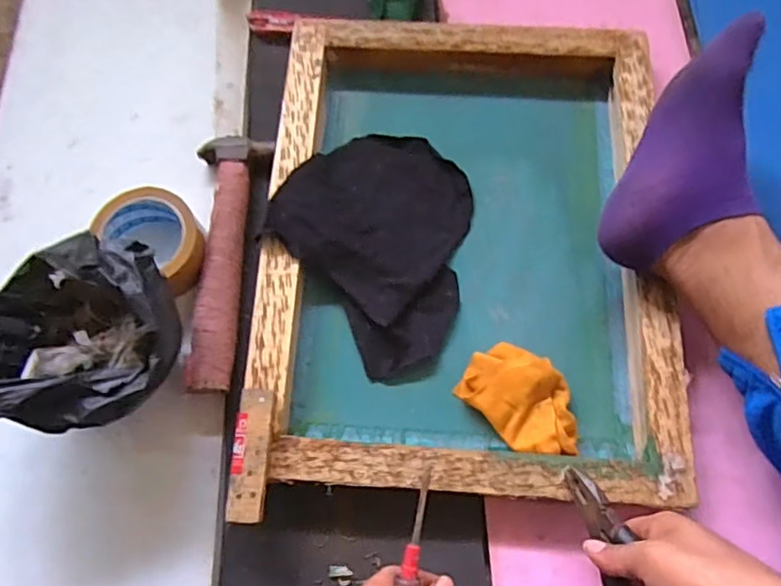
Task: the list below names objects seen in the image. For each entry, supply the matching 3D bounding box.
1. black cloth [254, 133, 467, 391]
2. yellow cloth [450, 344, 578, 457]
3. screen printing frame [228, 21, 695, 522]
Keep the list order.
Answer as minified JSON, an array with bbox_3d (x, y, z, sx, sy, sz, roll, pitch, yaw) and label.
[{"bbox_3d":[0.005,-0.052,0.583,0.190,0.037,0.220,-39,76,-12],"label":"black cloth"},{"bbox_3d":[0.119,0.095,0.536,0.110,0.032,0.072,42,77,12],"label":"yellow cloth"},{"bbox_3d":[0.070,-0.046,0.572,0.375,0.045,0.491,3,72,1],"label":"screen printing frame"}]

